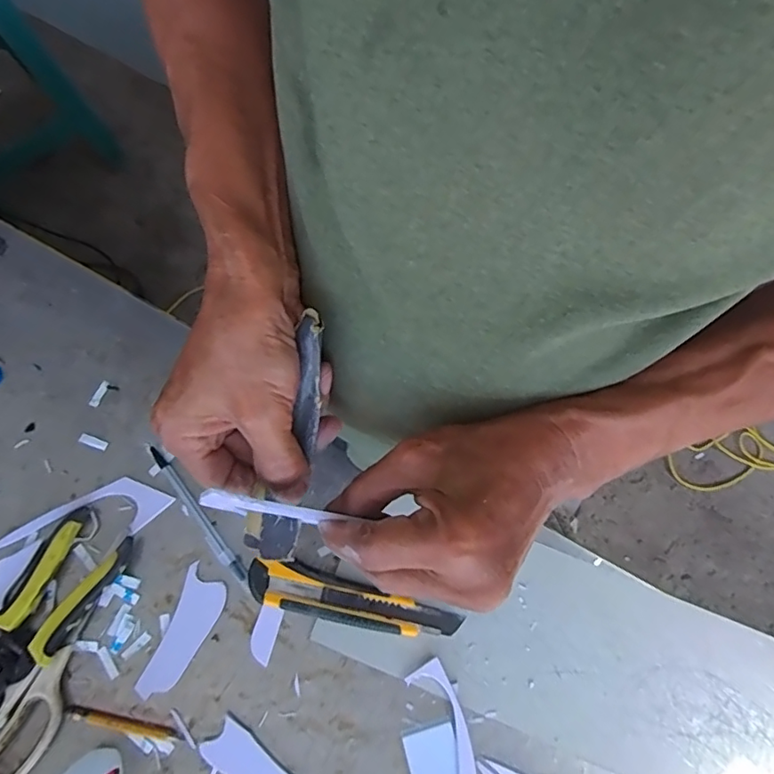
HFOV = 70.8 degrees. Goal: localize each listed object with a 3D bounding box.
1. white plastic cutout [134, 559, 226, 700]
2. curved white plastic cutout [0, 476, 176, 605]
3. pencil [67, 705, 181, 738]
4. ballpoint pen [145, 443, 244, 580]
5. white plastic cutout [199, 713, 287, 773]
[{"bbox_3d":[-0.162,0.195,0.430,0.036,0.004,0.096,24,74,5],"label":"white plastic cutout"},{"bbox_3d":[-0.269,0.126,0.446,0.178,0.006,0.050,-30,76,-10],"label":"curved white plastic cutout"},{"bbox_3d":[-0.197,0.252,0.406,0.088,0.007,0.009,12,73,2],"label":"pencil"},{"bbox_3d":[-0.162,0.103,0.457,0.011,0.006,0.141,-38,78,-12],"label":"ballpoint pen"},{"bbox_3d":[-0.099,0.283,0.404,0.080,0.004,0.032,35,75,8],"label":"white plastic cutout"}]

